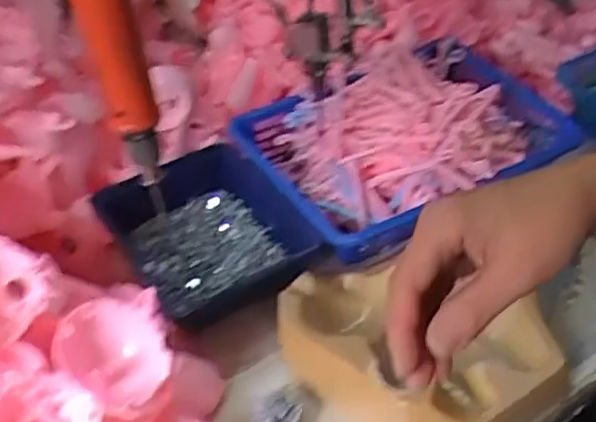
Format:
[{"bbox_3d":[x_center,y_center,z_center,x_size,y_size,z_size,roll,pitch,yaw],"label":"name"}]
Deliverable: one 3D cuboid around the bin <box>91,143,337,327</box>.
[{"bbox_3d":[-0.078,0.020,0.590,0.146,0.062,0.164,-23,41,-21],"label":"bin"}]

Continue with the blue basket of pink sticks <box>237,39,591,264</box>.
[{"bbox_3d":[0.111,-0.082,0.655,0.283,0.082,0.200,-23,41,-21],"label":"blue basket of pink sticks"}]

